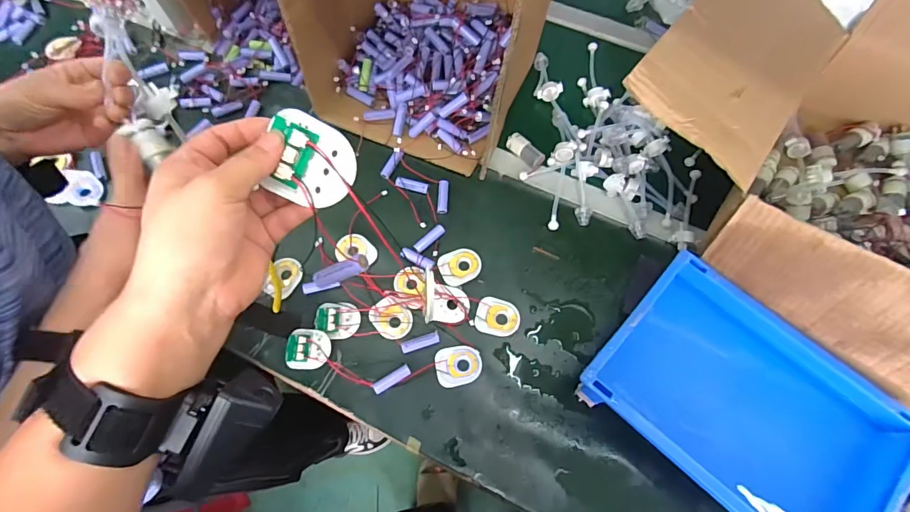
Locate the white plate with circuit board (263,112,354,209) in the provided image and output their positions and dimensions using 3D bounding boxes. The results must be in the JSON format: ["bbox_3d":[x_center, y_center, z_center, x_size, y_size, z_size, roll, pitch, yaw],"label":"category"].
[{"bbox_3d":[-0.084,-0.056,0.260,0.051,0.011,0.049,19,94,-5],"label":"white plate with circuit board"}]

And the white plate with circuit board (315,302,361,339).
[{"bbox_3d":[-0.158,0.086,0.593,0.059,0.008,0.048,3,68,1],"label":"white plate with circuit board"}]

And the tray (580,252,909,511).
[{"bbox_3d":[0.323,0.175,0.520,0.305,0.098,0.217,41,72,15],"label":"tray"}]

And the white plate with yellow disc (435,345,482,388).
[{"bbox_3d":[0.005,0.140,0.567,0.058,0.004,0.048,-8,68,-3],"label":"white plate with yellow disc"}]

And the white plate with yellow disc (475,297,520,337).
[{"bbox_3d":[0.058,0.082,0.596,0.057,0.004,0.051,10,68,4],"label":"white plate with yellow disc"}]

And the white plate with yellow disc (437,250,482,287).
[{"bbox_3d":[0.008,0.013,0.624,0.060,0.004,0.052,-24,70,-9],"label":"white plate with yellow disc"}]

